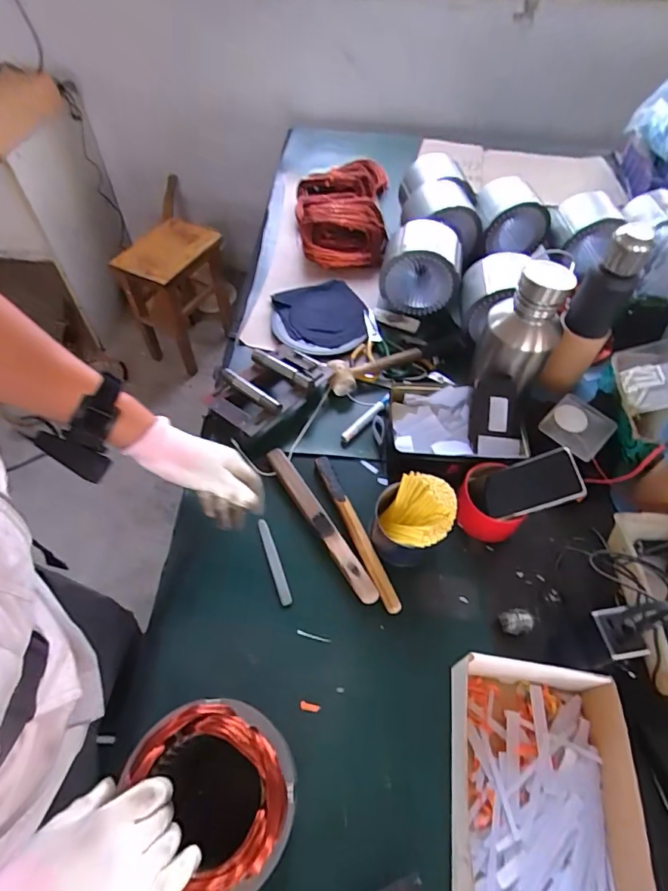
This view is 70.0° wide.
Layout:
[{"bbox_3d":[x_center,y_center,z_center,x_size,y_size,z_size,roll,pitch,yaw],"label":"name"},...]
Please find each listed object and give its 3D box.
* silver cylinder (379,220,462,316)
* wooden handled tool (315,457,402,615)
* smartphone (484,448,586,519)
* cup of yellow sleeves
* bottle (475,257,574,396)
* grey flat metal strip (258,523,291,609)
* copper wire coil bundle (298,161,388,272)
[{"bbox_3d":[0.174,-0.354,0.962,0.153,0.140,0.112,12,56,6],"label":"silver cylinder"},{"bbox_3d":[0.032,0.123,0.711,0.023,0.014,0.259,-19,58,-15],"label":"wooden handled tool"},{"bbox_3d":[0.282,0.057,0.686,0.130,0.009,0.076,-22,48,24],"label":"smartphone"},{"bbox_3d":[0.109,0.105,0.677,0.099,0.098,0.101,1,55,-2],"label":"cup of yellow sleeves"},{"bbox_3d":[0.306,-0.186,0.777,0.112,0.199,0.100,22,57,13],"label":"bottle"},{"bbox_3d":[-0.087,0.166,0.684,0.016,0.006,0.128,-17,57,-14],"label":"grey flat metal strip"},{"bbox_3d":[0.017,-0.573,1.157,0.218,0.068,0.389,4,55,0],"label":"copper wire coil bundle"}]

